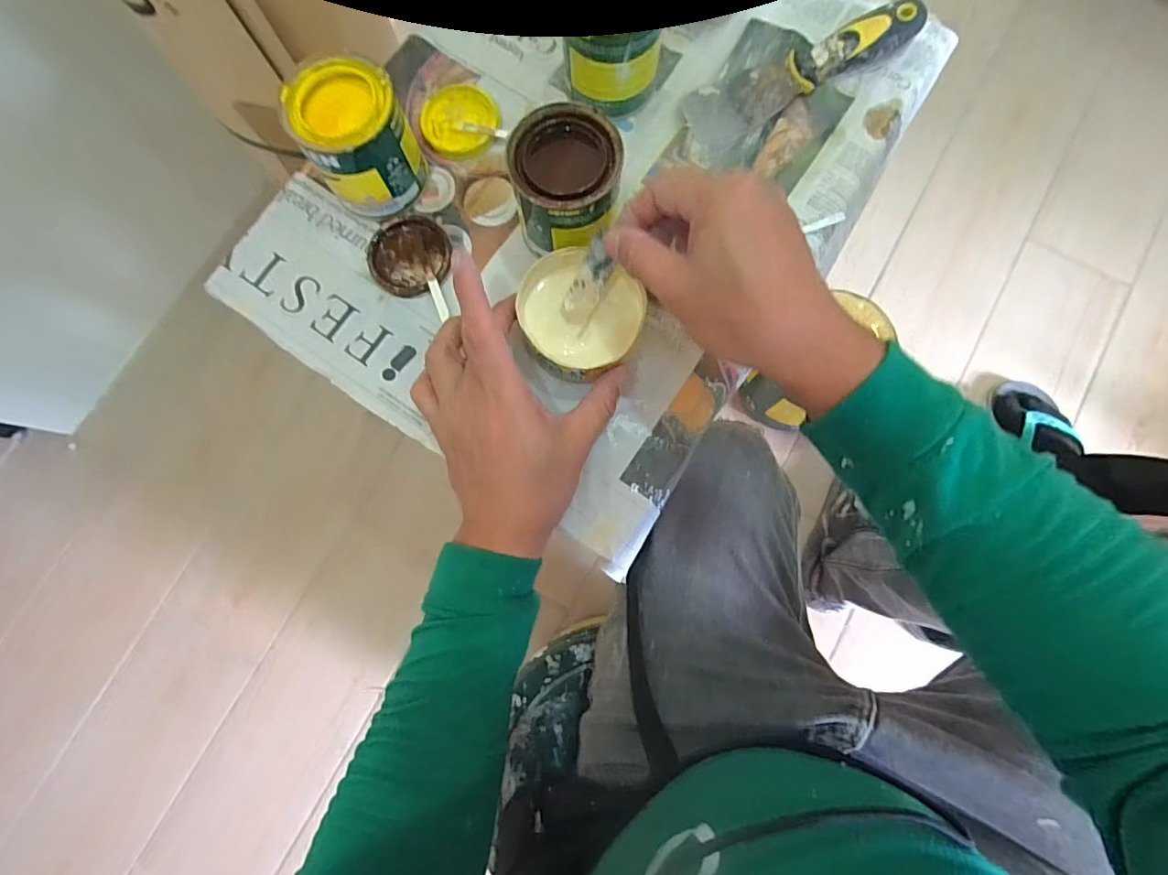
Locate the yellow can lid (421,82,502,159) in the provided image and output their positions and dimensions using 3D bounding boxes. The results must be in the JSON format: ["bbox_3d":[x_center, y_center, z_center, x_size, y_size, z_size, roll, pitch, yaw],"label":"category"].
[{"bbox_3d":[-0.097,-0.250,0.417,0.059,0.007,0.061,0,80,1],"label":"yellow can lid"}]

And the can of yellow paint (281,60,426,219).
[{"bbox_3d":[-0.156,-0.206,0.373,0.071,0.074,0.068,-29,81,-4],"label":"can of yellow paint"}]

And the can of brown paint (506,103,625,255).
[{"bbox_3d":[-0.011,-0.164,0.357,0.069,0.067,0.079,11,80,3],"label":"can of brown paint"}]

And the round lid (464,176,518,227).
[{"bbox_3d":[-0.071,-0.180,0.405,0.039,0.004,0.041,-1,80,1],"label":"round lid"}]

